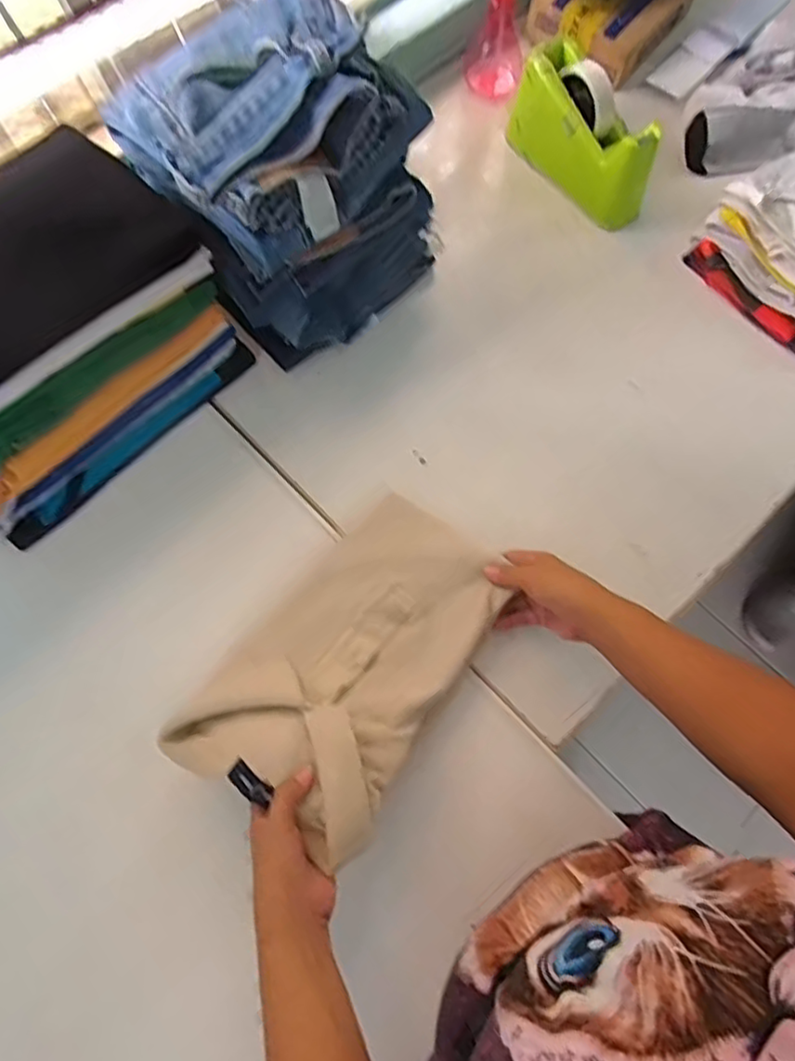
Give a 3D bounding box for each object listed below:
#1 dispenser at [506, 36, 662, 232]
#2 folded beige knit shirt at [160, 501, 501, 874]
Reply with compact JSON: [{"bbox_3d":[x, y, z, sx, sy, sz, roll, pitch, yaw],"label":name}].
[{"bbox_3d":[0.230,-0.495,0.780,0.074,0.100,0.219,-28,74,-9],"label":"dispenser"},{"bbox_3d":[-0.034,0.101,0.551,0.176,0.041,0.303,27,58,16],"label":"folded beige knit shirt"}]

